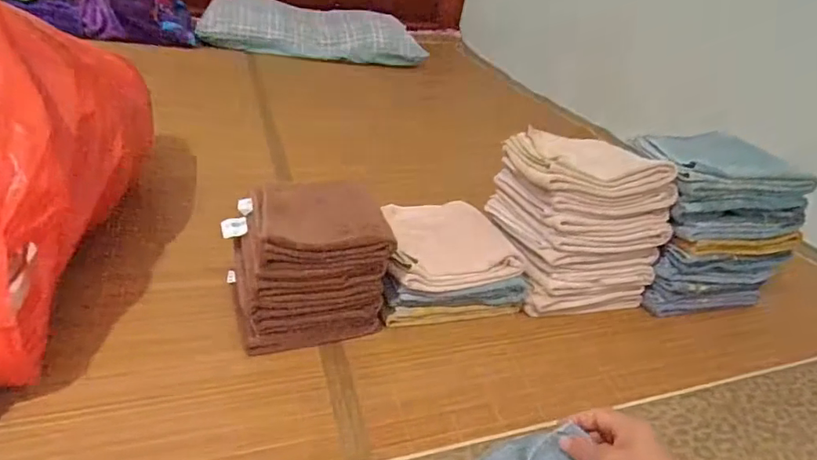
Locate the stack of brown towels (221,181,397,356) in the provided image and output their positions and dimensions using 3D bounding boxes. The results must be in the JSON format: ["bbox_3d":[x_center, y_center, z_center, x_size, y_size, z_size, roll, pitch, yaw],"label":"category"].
[{"bbox_3d":[-0.115,0.038,0.584,0.159,0.129,0.146,-9,35,-26],"label":"stack of brown towels"}]

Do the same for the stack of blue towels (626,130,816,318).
[{"bbox_3d":[0.391,-0.019,0.707,0.172,0.187,0.175,-3,33,-18],"label":"stack of blue towels"}]

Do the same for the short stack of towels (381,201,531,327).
[{"bbox_3d":[0.043,0.035,0.666,0.175,0.075,0.168,-3,32,-17],"label":"short stack of towels"}]

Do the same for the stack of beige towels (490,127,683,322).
[{"bbox_3d":[0.221,-0.021,0.696,0.177,0.171,0.196,-1,32,-15],"label":"stack of beige towels"}]

